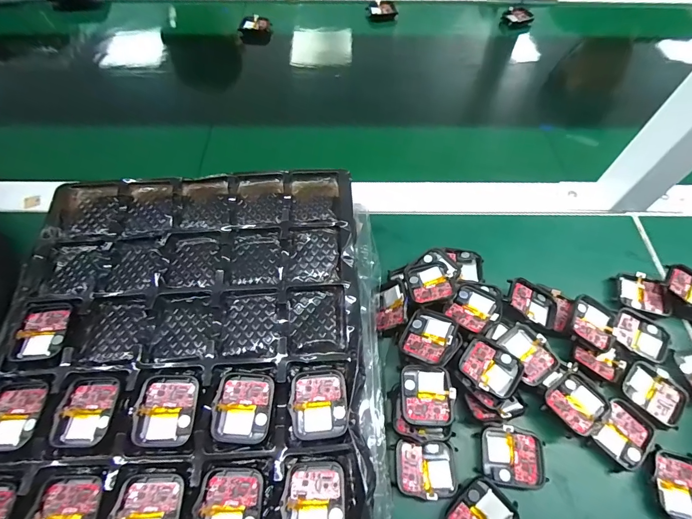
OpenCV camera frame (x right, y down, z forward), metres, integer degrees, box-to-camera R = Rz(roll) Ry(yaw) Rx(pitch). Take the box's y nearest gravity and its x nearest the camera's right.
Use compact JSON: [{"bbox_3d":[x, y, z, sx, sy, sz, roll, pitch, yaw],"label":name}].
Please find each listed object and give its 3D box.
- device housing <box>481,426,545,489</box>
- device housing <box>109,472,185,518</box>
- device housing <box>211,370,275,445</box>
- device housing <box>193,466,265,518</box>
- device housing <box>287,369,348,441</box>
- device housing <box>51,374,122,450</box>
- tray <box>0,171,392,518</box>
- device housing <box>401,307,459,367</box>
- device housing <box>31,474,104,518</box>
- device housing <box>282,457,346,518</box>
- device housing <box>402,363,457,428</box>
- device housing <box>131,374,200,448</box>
[{"bbox_3d":[0.121,0.142,0.262,0.042,0.012,0.036,7,60,4],"label":"device housing"},{"bbox_3d":[-0.114,0.148,0.209,0.036,0.010,0.042,1,59,1],"label":"device housing"},{"bbox_3d":[-0.067,0.096,0.238,0.035,0.008,0.043,5,59,3],"label":"device housing"},{"bbox_3d":[-0.067,0.145,0.210,0.037,0.006,0.043,1,59,1],"label":"device housing"},{"bbox_3d":[-0.018,0.096,0.244,0.036,0.009,0.042,-4,59,-3],"label":"device housing"},{"bbox_3d":[-0.165,0.096,0.233,0.036,0.005,0.042,0,59,0],"label":"device housing"},{"bbox_3d":[-0.109,0.055,0.272,0.263,0.035,0.278,-2,59,-1],"label":"tray"},{"bbox_3d":[0.065,0.059,0.283,0.037,0.008,0.040,17,59,33],"label":"device housing"},{"bbox_3d":[-0.161,0.148,0.208,0.034,0.012,0.042,4,59,2],"label":"device housing"},{"bbox_3d":[-0.018,0.142,0.213,0.035,0.008,0.044,-1,59,-1],"label":"device housing"},{"bbox_3d":[0.059,0.098,0.264,0.036,0.008,0.040,4,59,2],"label":"device housing"},{"bbox_3d":[-0.114,0.096,0.232,0.035,0.008,0.042,0,59,0],"label":"device housing"}]

